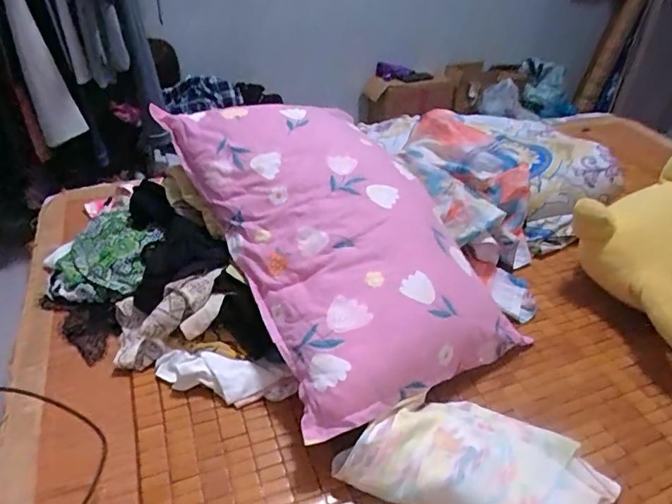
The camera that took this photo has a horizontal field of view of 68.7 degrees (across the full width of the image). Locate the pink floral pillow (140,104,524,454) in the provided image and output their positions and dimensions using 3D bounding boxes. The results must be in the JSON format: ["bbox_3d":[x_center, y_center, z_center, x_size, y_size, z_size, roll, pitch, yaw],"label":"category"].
[{"bbox_3d":[-0.010,-0.053,0.819,0.365,0.123,0.624,-23,61,-18],"label":"pink floral pillow"}]

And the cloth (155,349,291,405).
[{"bbox_3d":[-0.173,0.186,0.731,0.204,0.042,0.064,2,38,2],"label":"cloth"}]

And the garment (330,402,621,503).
[{"bbox_3d":[0.183,0.262,0.637,0.341,0.059,0.167,11,35,14],"label":"garment"}]

